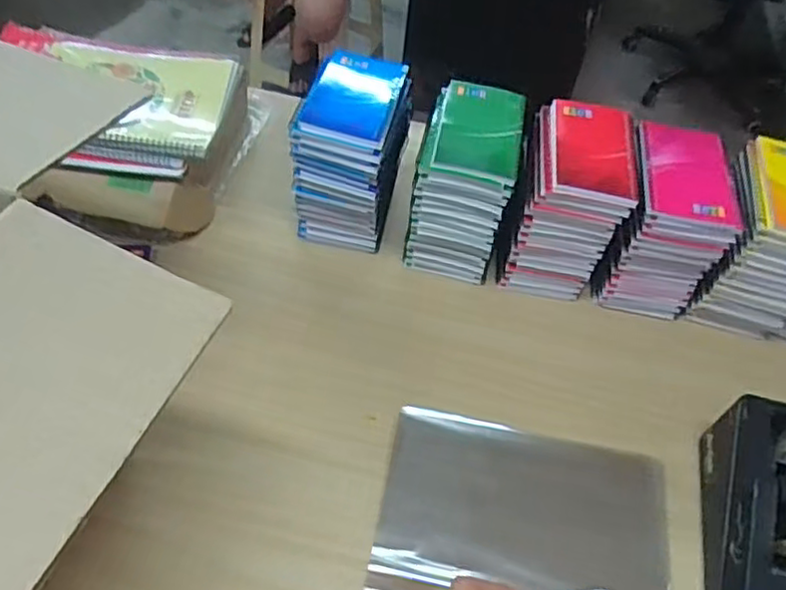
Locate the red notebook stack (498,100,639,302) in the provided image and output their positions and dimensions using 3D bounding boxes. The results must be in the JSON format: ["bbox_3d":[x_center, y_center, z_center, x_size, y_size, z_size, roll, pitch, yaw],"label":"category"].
[{"bbox_3d":[0.182,-0.096,0.711,0.099,0.170,0.135,12,52,3],"label":"red notebook stack"}]

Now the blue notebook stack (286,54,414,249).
[{"bbox_3d":[-0.043,-0.152,0.730,0.090,0.164,0.131,16,52,6],"label":"blue notebook stack"}]

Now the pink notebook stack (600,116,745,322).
[{"bbox_3d":[0.284,-0.075,0.708,0.101,0.162,0.130,9,52,1],"label":"pink notebook stack"}]

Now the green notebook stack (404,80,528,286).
[{"bbox_3d":[0.077,-0.118,0.718,0.089,0.169,0.133,14,52,5],"label":"green notebook stack"}]

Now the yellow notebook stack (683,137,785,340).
[{"bbox_3d":[0.389,-0.055,0.698,0.105,0.165,0.132,13,52,4],"label":"yellow notebook stack"}]

